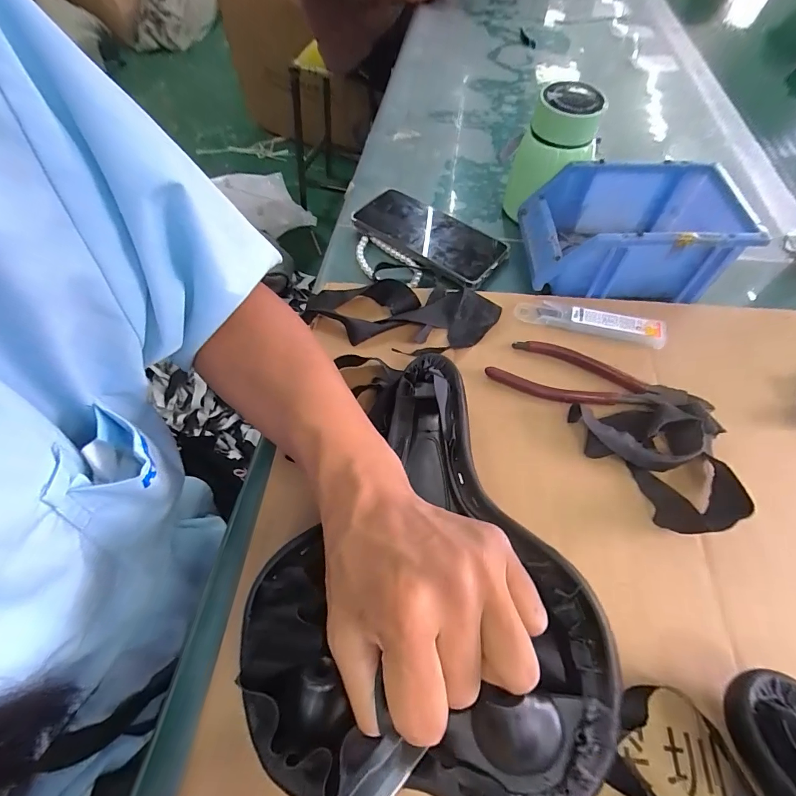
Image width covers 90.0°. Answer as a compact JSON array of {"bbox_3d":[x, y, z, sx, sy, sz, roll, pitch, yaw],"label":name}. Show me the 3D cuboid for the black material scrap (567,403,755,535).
[{"bbox_3d":[0.181,0.046,0.280,0.093,0.024,0.092,1,59,2],"label":"black material scrap"}]

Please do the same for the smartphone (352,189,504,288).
[{"bbox_3d":[0.032,-0.174,0.423,0.160,0.012,0.077,33,65,19],"label":"smartphone"}]

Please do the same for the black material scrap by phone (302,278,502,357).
[{"bbox_3d":[0.000,-0.075,0.357,0.173,0.018,0.073,6,59,5],"label":"black material scrap by phone"}]

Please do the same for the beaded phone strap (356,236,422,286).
[{"bbox_3d":[-0.012,-0.139,0.411,0.084,0.012,0.043,40,67,22],"label":"beaded phone strap"}]

